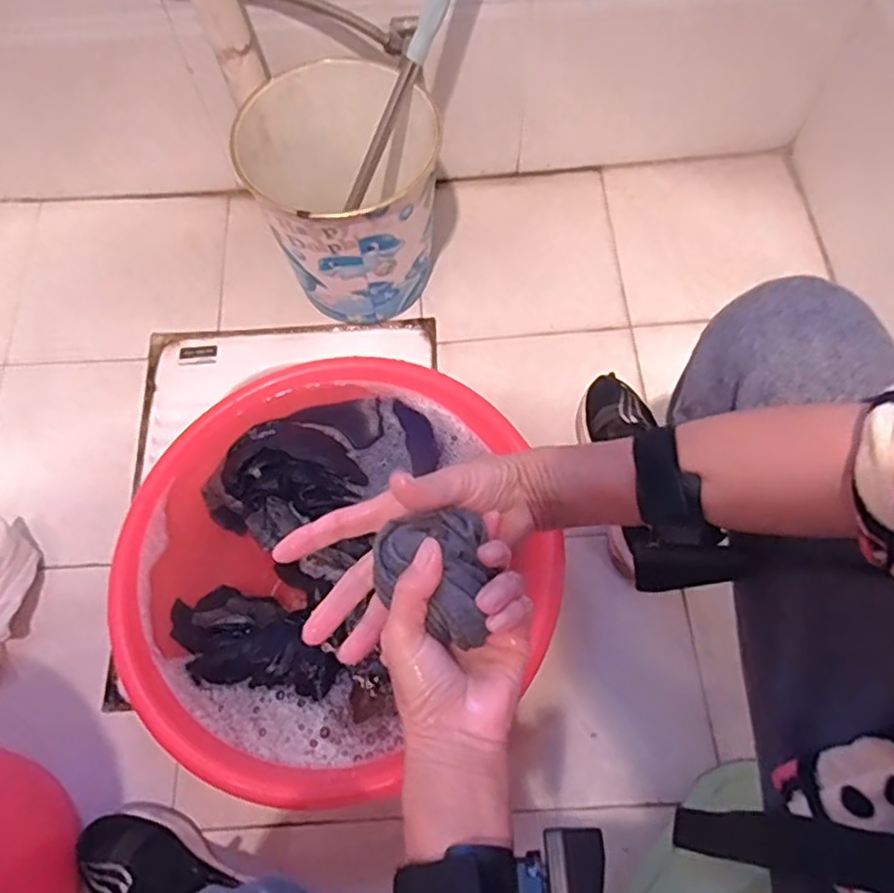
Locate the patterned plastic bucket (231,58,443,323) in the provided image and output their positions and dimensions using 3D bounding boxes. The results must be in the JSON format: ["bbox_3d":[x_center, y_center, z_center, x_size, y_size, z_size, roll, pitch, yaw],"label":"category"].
[{"bbox_3d":[-0.133,-0.322,0.894,0.225,0.254,0.243,0,67,1],"label":"patterned plastic bucket"}]

